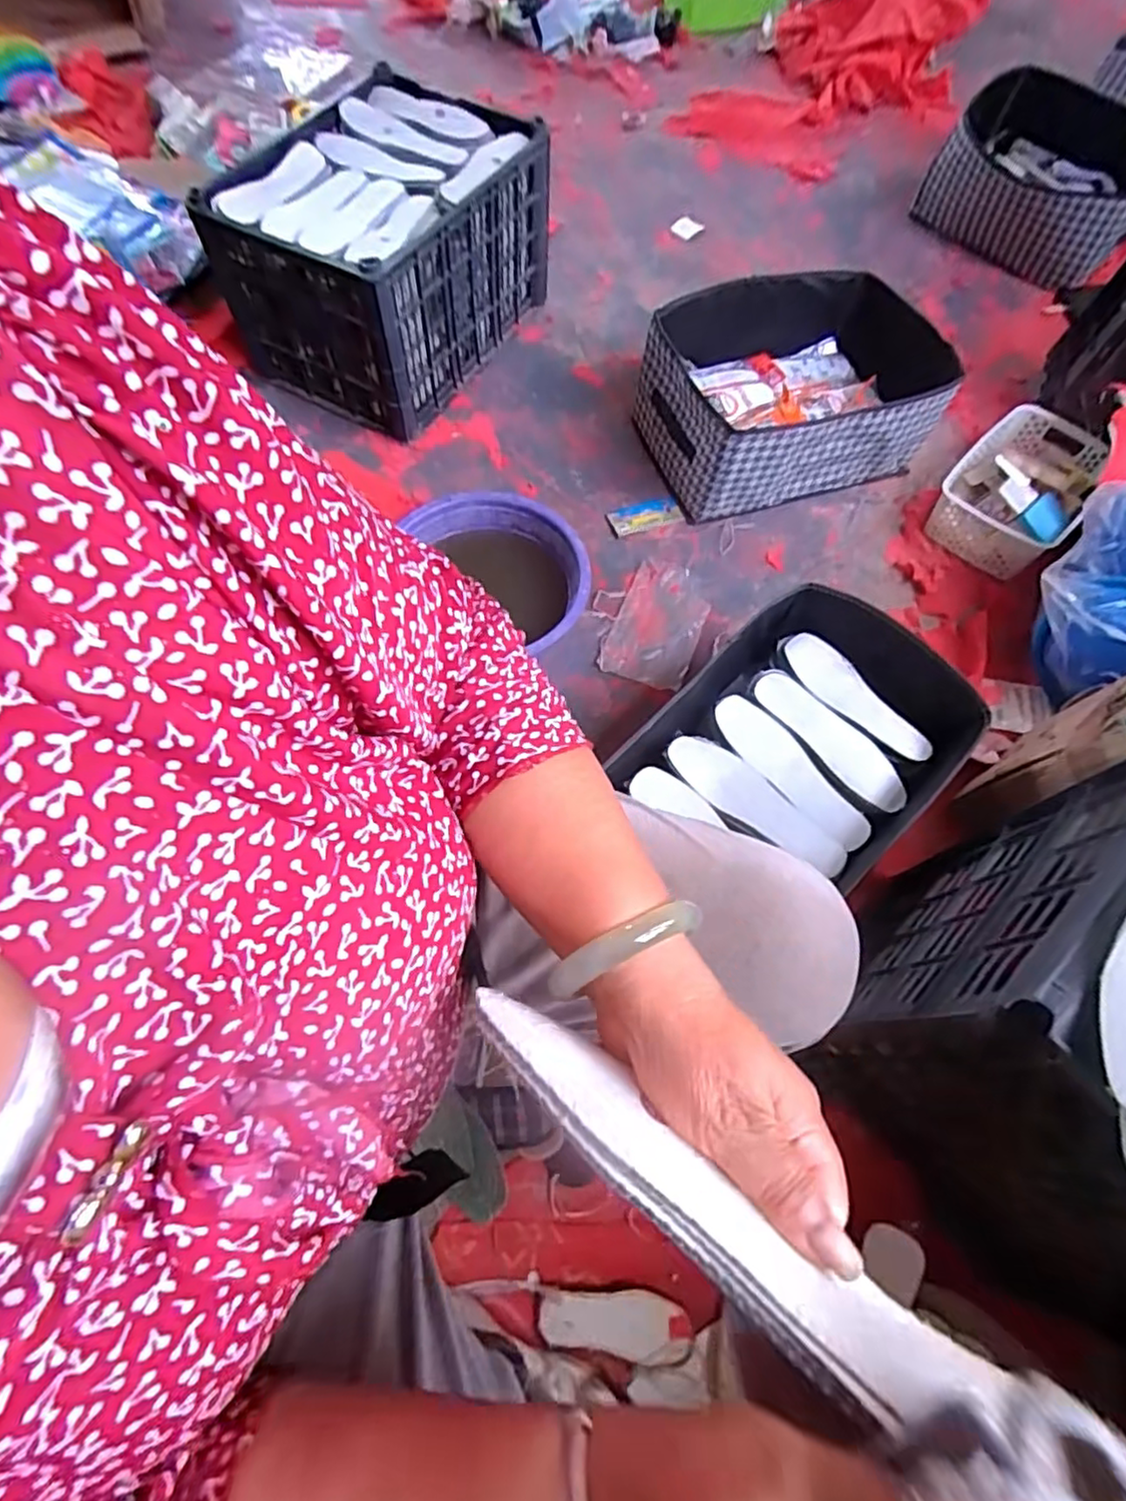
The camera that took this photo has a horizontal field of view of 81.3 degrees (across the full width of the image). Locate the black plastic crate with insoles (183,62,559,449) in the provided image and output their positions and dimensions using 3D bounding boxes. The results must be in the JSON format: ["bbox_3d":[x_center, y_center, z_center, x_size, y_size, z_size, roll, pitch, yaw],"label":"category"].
[{"bbox_3d":[-0.312,-0.878,1.180,0.390,0.296,0.483,29,69,11],"label":"black plastic crate with insoles"}]

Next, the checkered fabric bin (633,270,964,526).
[{"bbox_3d":[0.393,-0.598,1.103,0.486,0.180,0.332,-16,68,-8],"label":"checkered fabric bin"}]

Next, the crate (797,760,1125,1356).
[{"bbox_3d":[0.442,0.246,0.519,0.274,0.410,0.325,-41,73,-17],"label":"crate"}]

